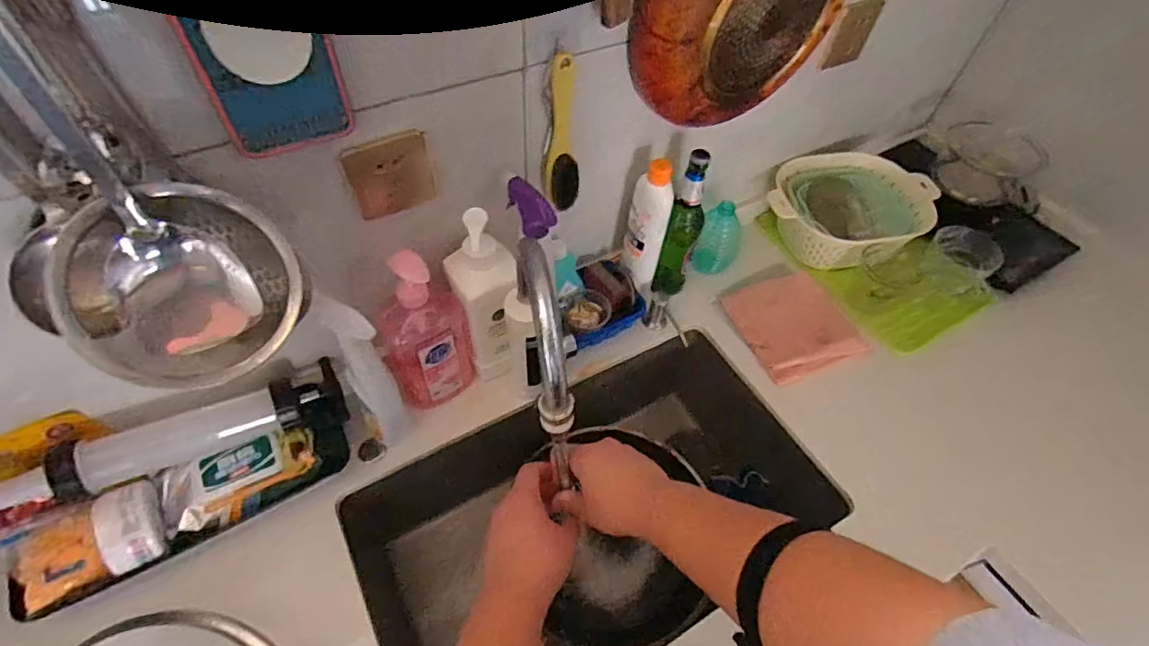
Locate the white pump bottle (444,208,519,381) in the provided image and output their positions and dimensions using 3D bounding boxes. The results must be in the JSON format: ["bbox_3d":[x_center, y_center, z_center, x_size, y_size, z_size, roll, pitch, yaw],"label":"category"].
[{"bbox_3d":[-0.113,-0.022,0.698,0.077,0.266,0.063,-11,56,-11],"label":"white pump bottle"}]

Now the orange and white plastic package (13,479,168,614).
[{"bbox_3d":[-0.520,0.238,0.576,0.129,0.069,0.085,-29,61,-22],"label":"orange and white plastic package"}]

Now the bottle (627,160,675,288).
[{"bbox_3d":[0.107,-0.143,0.790,0.054,0.214,0.047,9,54,3],"label":"bottle"}]

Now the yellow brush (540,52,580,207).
[{"bbox_3d":[-0.015,-0.215,0.629,0.032,0.182,0.034,-23,59,-19],"label":"yellow brush"}]

